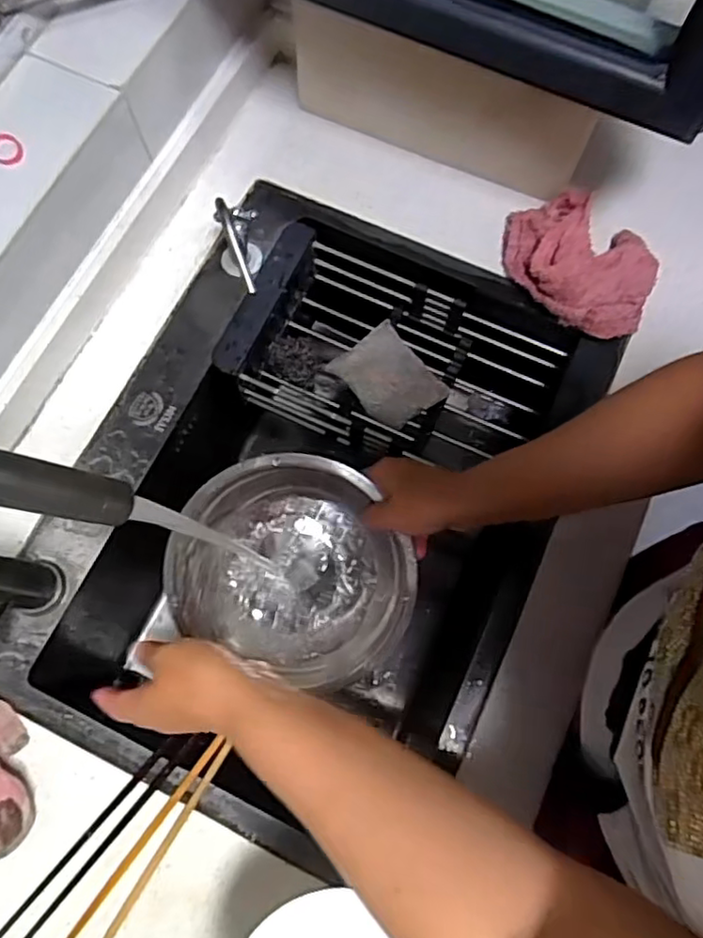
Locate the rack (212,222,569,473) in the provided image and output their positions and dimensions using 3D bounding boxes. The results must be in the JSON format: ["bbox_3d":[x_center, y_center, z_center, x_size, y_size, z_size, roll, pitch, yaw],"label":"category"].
[{"bbox_3d":[0.043,-0.112,0.699,0.331,0.098,0.186,24,76,7],"label":"rack"}]

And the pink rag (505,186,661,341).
[{"bbox_3d":[0.235,-0.214,0.660,0.163,0.050,0.117,43,78,12],"label":"pink rag"}]

